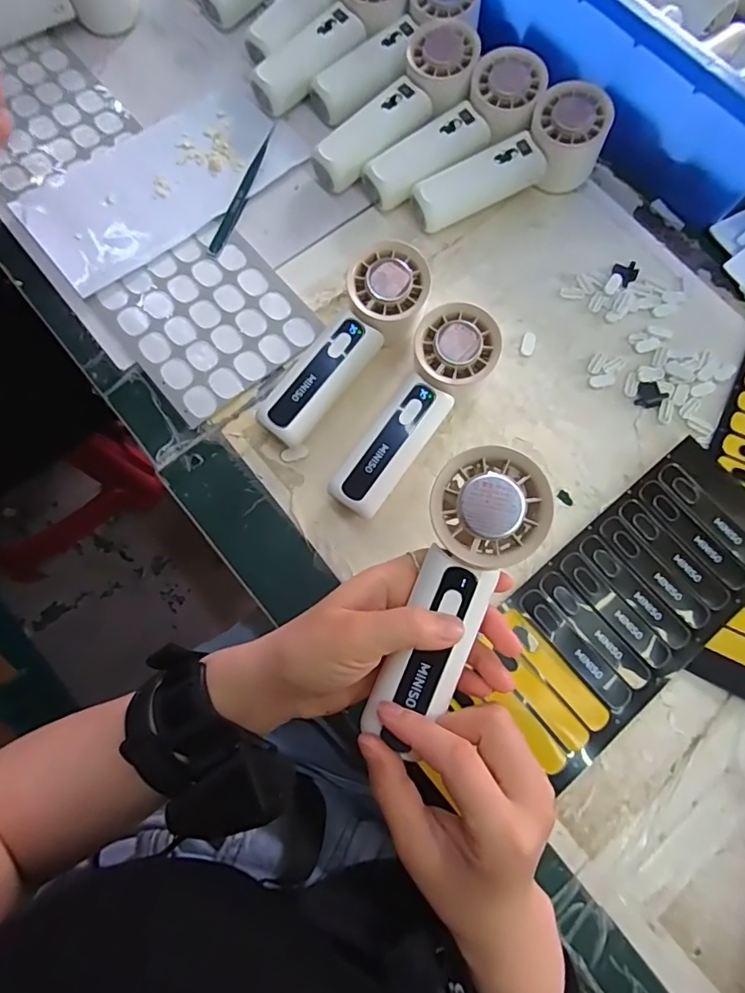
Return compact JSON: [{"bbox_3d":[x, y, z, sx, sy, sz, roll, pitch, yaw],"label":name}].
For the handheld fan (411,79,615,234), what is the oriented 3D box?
[{"bbox_3d":[0.106,-0.255,0.415,0.151,0.047,0.053,-29,77,-8],"label":"handheld fan"}]

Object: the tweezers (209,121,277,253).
[{"bbox_3d":[-0.104,-0.250,0.436,0.012,0.007,0.125,18,76,4],"label":"tweezers"}]

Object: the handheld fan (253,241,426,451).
[{"bbox_3d":[-0.015,-0.101,0.383,0.056,0.055,0.155,32,77,8],"label":"handheld fan"}]

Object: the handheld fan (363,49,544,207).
[{"bbox_3d":[0.069,-0.281,0.424,0.151,0.044,0.062,-40,79,-10],"label":"handheld fan"}]

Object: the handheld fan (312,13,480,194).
[{"bbox_3d":[0.024,-0.305,0.432,0.062,0.047,0.154,41,78,9],"label":"handheld fan"}]

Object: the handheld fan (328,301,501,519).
[{"bbox_3d":[0.031,-0.055,0.372,0.058,0.055,0.156,29,77,7],"label":"handheld fan"}]

